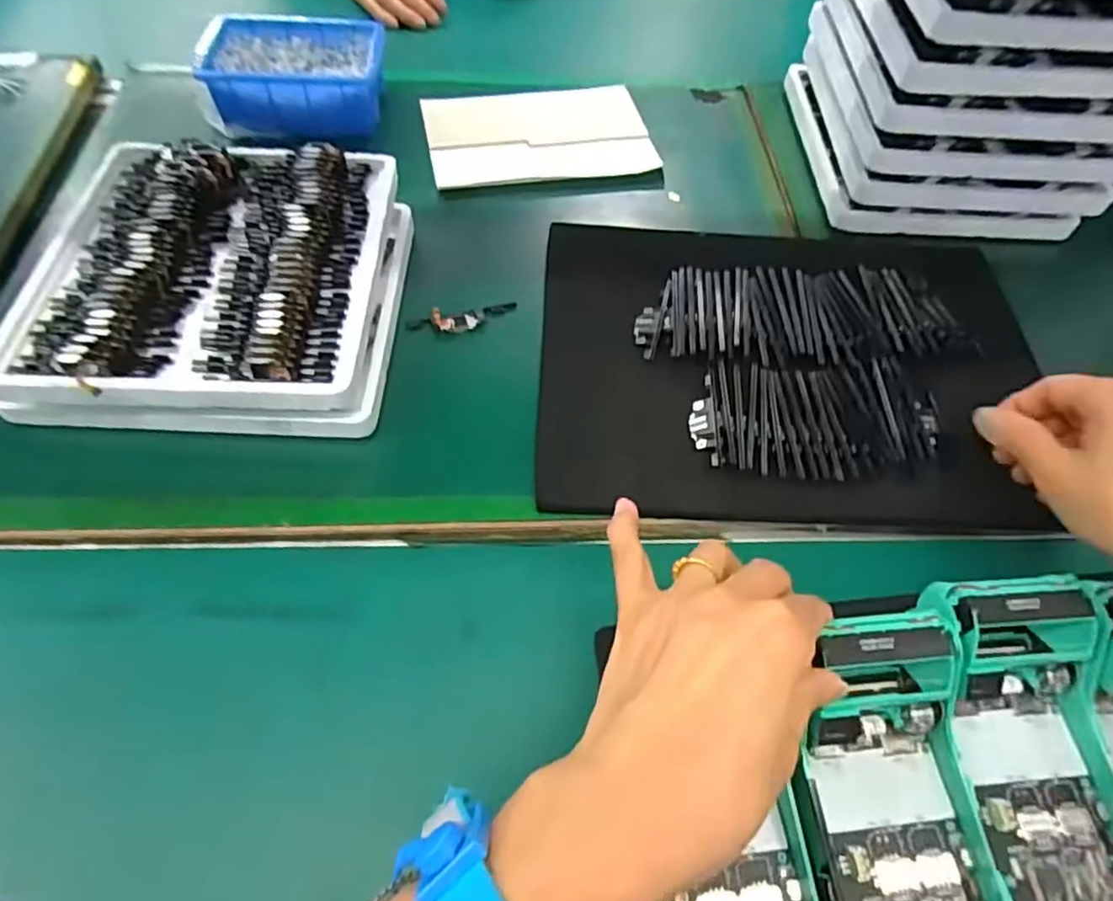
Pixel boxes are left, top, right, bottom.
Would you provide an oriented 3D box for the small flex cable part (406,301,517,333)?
[{"bbox_3d":[-0.063,-0.092,0.455,0.078,0.013,0.021,-15,59,-14],"label":"small flex cable part"}]

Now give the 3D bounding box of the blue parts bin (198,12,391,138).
[{"bbox_3d":[-0.221,-0.324,0.565,0.142,0.047,0.114,-5,58,-8],"label":"blue parts bin"}]

